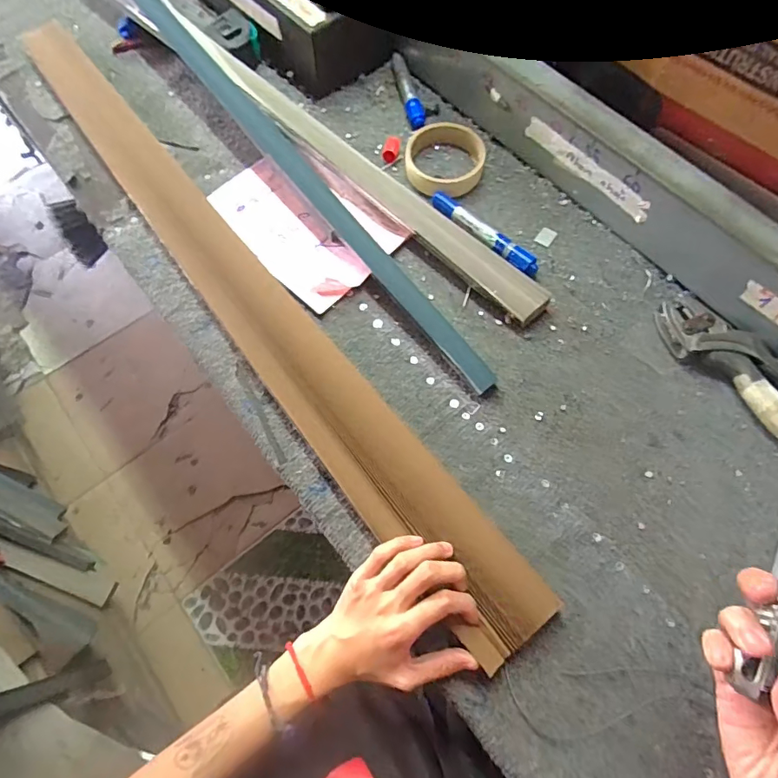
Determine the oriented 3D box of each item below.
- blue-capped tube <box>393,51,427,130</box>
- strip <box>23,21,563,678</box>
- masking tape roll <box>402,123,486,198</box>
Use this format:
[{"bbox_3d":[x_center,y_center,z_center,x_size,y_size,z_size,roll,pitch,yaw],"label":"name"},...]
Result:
[{"bbox_3d":[0.024,-0.354,0.575,0.022,0.015,0.119,-11,68,-5],"label":"blue-capped tube"},{"bbox_3d":[-0.147,-0.099,0.473,0.078,0.032,0.791,-38,73,-11],"label":"strip"},{"bbox_3d":[0.060,-0.250,0.528,0.084,0.024,0.075,22,69,9],"label":"masking tape roll"}]

